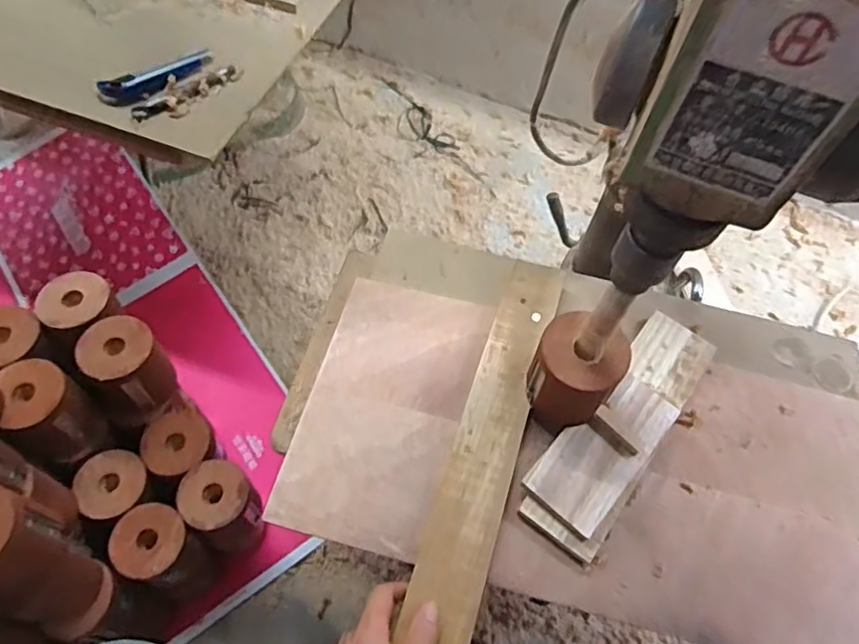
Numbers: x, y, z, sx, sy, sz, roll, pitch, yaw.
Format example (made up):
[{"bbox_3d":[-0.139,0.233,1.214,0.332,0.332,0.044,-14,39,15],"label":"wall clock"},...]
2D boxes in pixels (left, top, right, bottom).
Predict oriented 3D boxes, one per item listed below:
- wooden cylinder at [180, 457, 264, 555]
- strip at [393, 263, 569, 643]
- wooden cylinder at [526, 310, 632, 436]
[{"bbox_3d":[-0.255,0.244,0.770,0.073,0.197,0.077,2,61,-3],"label":"wooden cylinder"},{"bbox_3d":[0.047,0.143,0.558,0.065,0.013,0.485,16,61,5],"label":"strip"},{"bbox_3d":[0.131,0.050,0.564,0.077,0.089,0.083,2,61,-3],"label":"wooden cylinder"}]

